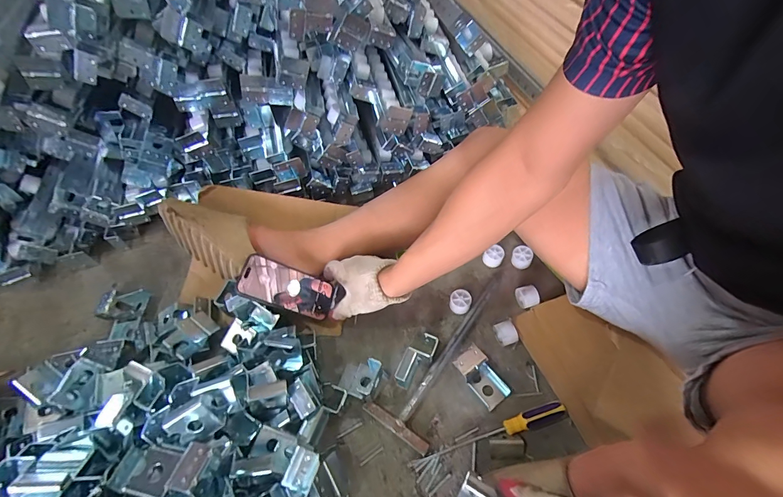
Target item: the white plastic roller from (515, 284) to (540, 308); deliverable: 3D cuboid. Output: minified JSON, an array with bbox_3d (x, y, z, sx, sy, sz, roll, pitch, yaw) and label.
[{"bbox_3d":[0.226,0.079,0.587,0.030,0.029,0.031,-7,54,0],"label":"white plastic roller"}]

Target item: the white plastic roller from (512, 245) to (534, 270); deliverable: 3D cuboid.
[{"bbox_3d":[0.234,0.014,0.634,0.032,0.022,0.036,-3,54,3],"label":"white plastic roller"}]

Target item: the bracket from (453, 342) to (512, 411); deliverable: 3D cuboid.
[{"bbox_3d":[0.132,0.186,0.521,0.044,0.041,0.086,-38,60,-20],"label":"bracket"}]

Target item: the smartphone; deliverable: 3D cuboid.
[{"bbox_3d":[-0.162,0.061,0.570,0.153,0.016,0.081,22,53,-21],"label":"smartphone"}]

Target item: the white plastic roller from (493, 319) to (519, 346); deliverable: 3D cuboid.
[{"bbox_3d":[0.181,0.136,0.560,0.027,0.032,0.037,-12,54,-4],"label":"white plastic roller"}]

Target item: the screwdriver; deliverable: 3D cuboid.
[{"bbox_3d":[0.133,0.256,0.483,0.225,0.021,0.023,-17,55,-7],"label":"screwdriver"}]

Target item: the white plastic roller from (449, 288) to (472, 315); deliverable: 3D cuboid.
[{"bbox_3d":[0.116,0.090,0.595,0.034,0.023,0.036,-2,54,3],"label":"white plastic roller"}]

